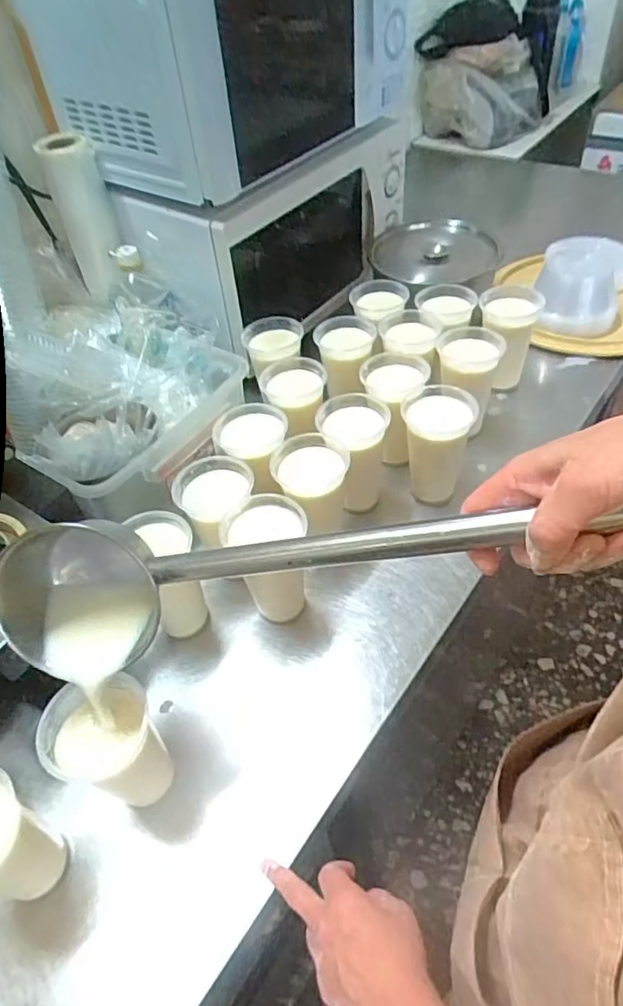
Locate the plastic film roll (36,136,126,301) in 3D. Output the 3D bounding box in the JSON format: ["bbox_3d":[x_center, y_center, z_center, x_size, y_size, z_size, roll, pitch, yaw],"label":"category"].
[{"bbox_3d":[-0.334,-0.422,0.879,0.076,0.210,0.083,-22,49,-13],"label":"plastic film roll"}]

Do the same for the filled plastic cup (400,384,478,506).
[{"bbox_3d":[0.154,-0.062,0.741,0.085,0.136,0.093,8,49,14],"label":"filled plastic cup"}]

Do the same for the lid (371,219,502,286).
[{"bbox_3d":[0.209,-0.431,1.010,0.207,0.034,0.210,-7,47,1],"label":"lid"}]

